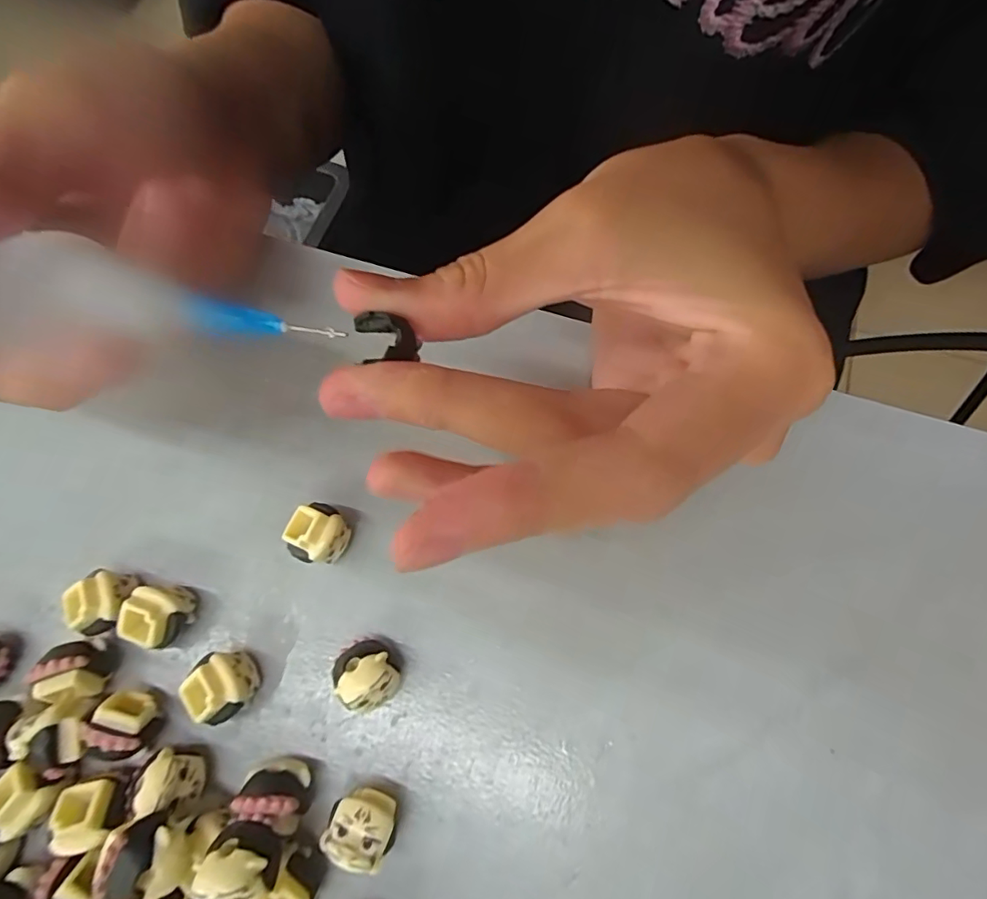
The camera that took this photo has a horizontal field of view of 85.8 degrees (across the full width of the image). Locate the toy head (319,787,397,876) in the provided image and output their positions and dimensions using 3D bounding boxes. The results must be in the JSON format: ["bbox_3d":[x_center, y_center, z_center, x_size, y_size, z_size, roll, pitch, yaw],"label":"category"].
[{"bbox_3d":[-0.031,0.089,0.125,0.016,0.012,0.016,4,41,-4],"label":"toy head"}]

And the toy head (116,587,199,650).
[{"bbox_3d":[-0.090,0.045,0.144,0.014,0.014,0.016,12,72,6],"label":"toy head"}]

